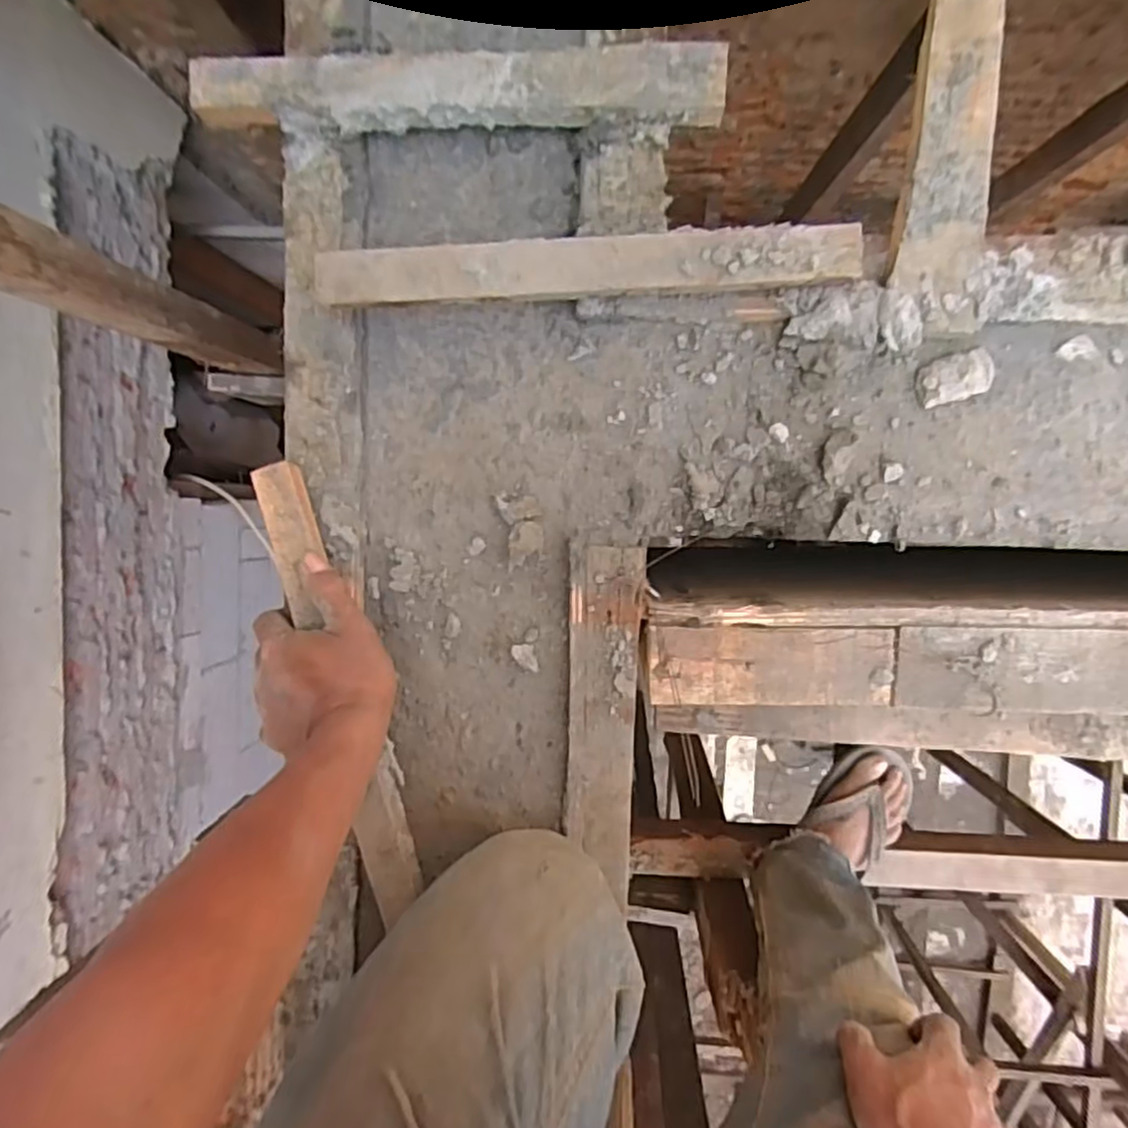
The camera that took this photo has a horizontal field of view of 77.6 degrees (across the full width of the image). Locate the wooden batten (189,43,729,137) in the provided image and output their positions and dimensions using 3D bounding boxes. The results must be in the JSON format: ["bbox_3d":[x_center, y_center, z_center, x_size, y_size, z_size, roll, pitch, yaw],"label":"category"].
[{"bbox_3d":[-0.069,-0.309,0.454,0.338,0.023,0.043,0,94,4],"label":"wooden batten"}]

